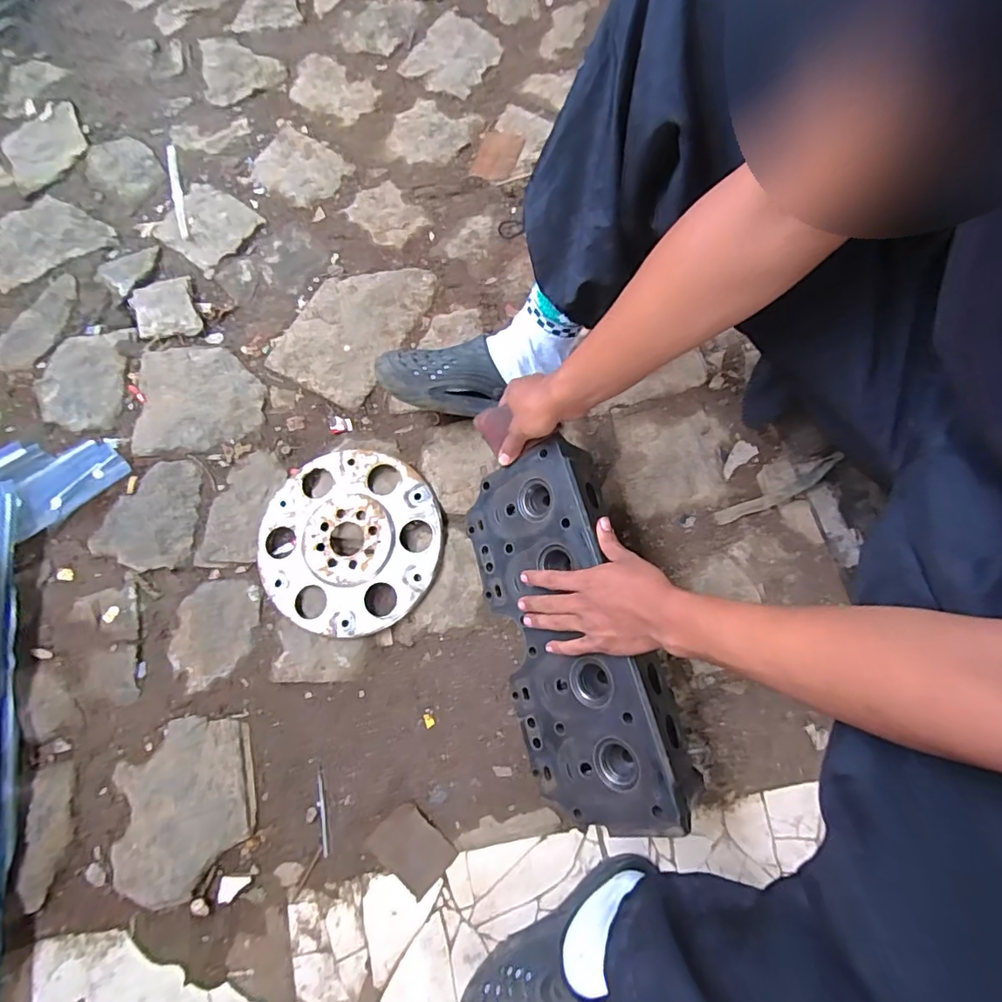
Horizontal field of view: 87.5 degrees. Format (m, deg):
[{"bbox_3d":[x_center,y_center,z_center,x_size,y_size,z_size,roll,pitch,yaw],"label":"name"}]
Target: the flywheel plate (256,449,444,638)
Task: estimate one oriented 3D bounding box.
[{"bbox_3d":[-0.219,0.056,0.760,0.261,0.023,0.262,0,75,2],"label":"flywheel plate"}]

